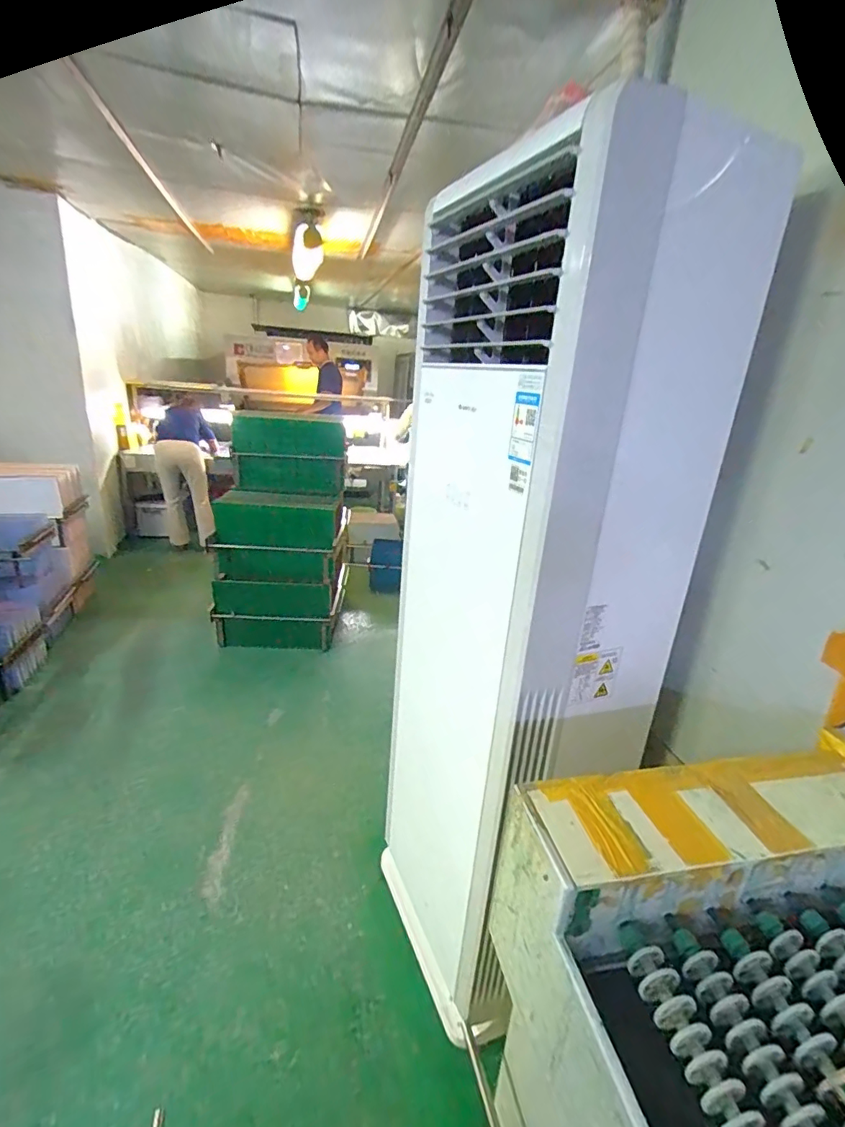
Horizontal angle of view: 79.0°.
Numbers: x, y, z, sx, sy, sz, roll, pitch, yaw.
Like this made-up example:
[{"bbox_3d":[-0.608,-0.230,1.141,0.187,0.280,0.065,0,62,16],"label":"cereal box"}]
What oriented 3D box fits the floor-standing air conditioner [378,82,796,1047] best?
[{"bbox_3d":[0.190,0.177,1.271,0.366,1.845,0.664,-5,22,-23],"label":"floor-standing air conditioner"}]

